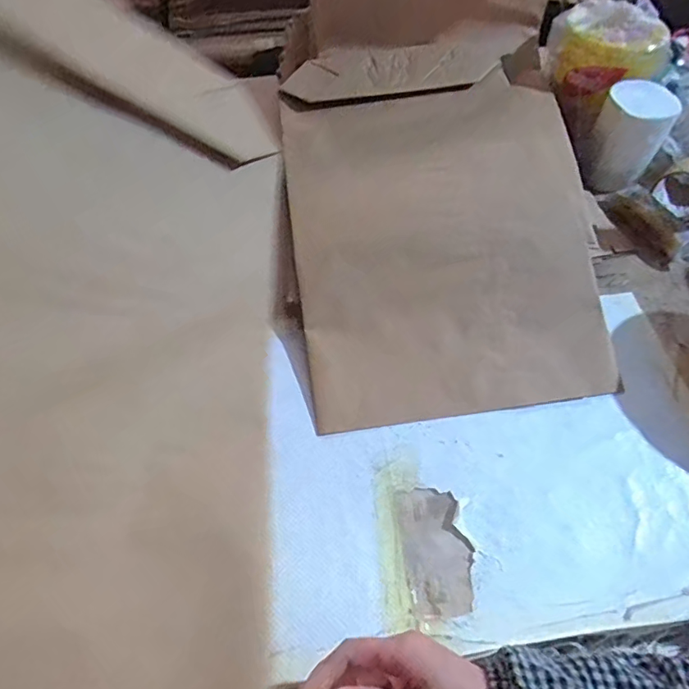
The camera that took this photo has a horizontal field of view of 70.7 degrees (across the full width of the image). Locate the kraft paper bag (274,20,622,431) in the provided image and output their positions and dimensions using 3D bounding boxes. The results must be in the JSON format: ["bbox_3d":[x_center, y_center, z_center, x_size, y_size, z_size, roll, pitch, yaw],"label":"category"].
[{"bbox_3d":[0.128,-0.227,0.692,0.406,0.090,0.649,-5,57,-1],"label":"kraft paper bag"}]

